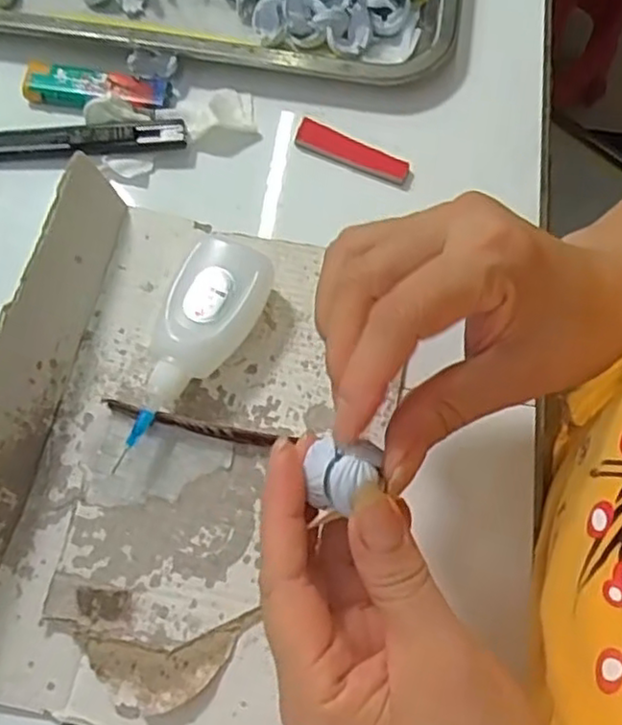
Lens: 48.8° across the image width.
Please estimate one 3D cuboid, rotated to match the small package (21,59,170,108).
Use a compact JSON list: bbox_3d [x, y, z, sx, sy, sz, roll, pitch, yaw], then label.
[{"bbox_3d":[-0.121,-0.153,0.381,0.081,0.008,0.024,6,70,2],"label":"small package"}]

